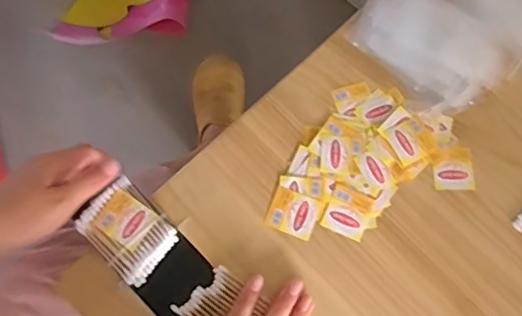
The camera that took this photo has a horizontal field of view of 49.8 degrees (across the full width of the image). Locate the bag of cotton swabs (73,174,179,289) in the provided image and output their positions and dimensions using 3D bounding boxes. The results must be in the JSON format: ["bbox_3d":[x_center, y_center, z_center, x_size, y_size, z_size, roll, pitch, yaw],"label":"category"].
[{"bbox_3d":[-0.115,0.065,0.492,0.076,0.019,0.061,44,77,12],"label":"bag of cotton swabs"}]

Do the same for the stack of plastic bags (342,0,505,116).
[{"bbox_3d":[0.166,-0.114,0.569,0.108,0.019,0.144,-40,77,-12],"label":"stack of plastic bags"}]

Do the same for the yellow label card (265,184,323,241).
[{"bbox_3d":[0.030,0.050,0.511,0.043,0.004,0.039,21,73,6],"label":"yellow label card"}]

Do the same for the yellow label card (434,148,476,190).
[{"bbox_3d":[0.184,0.010,0.538,0.041,0.004,0.040,1,71,-6],"label":"yellow label card"}]

